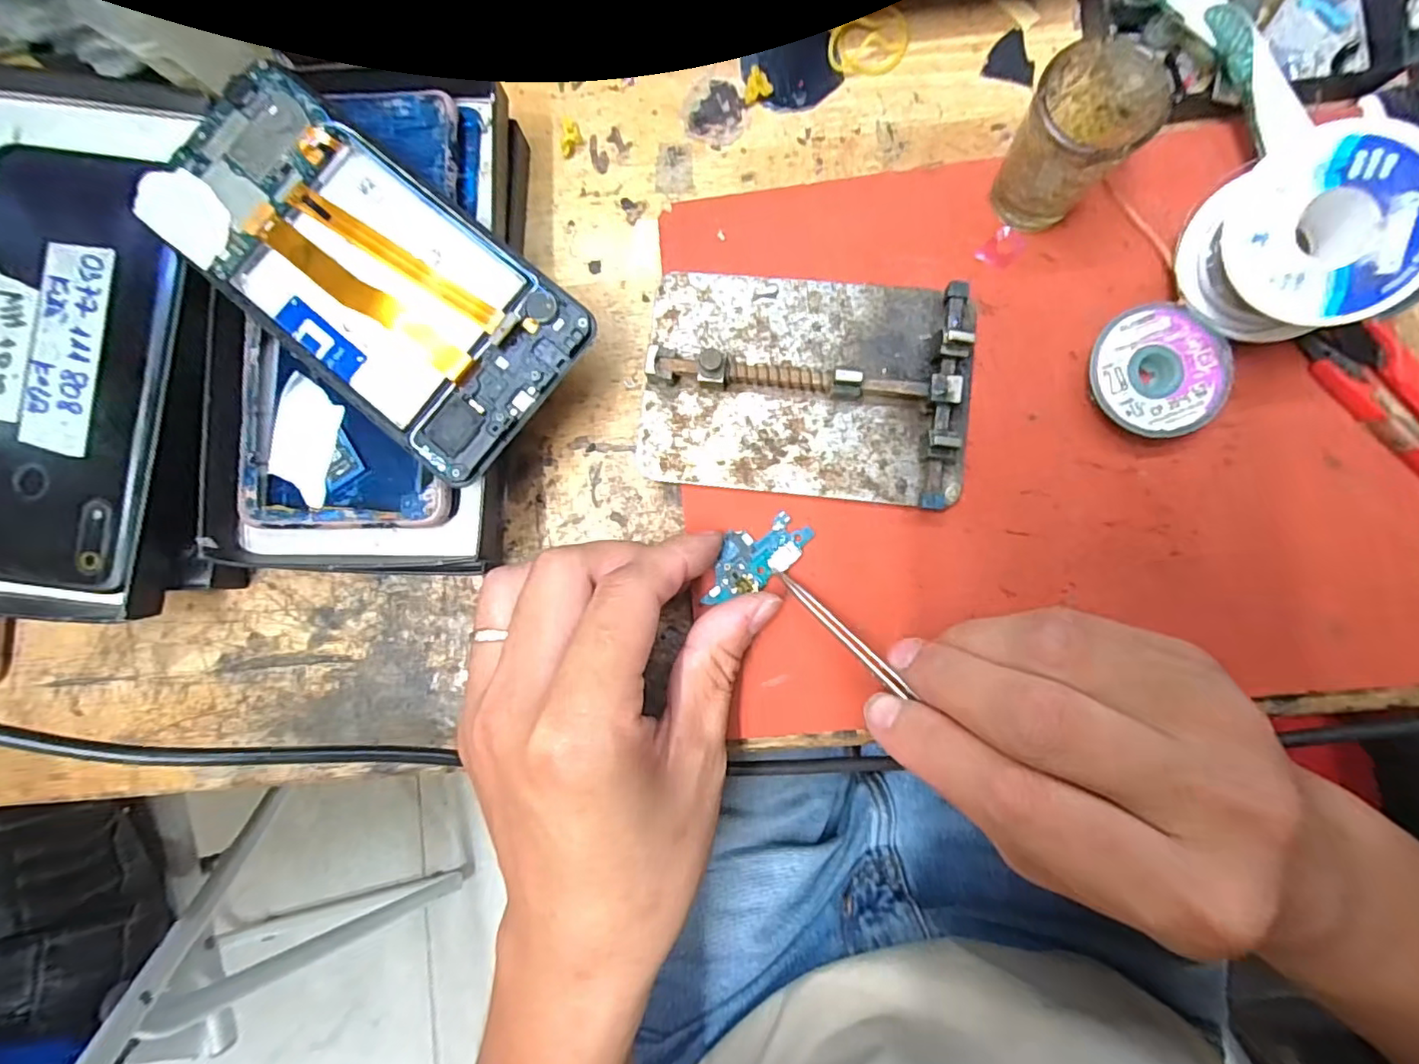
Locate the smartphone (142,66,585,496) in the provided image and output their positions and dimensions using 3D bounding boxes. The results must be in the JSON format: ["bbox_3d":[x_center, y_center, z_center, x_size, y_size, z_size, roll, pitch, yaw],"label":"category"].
[{"bbox_3d":[-0.115,-0.086,0.198,0.146,0.013,0.071,39,90,6],"label":"smartphone"}]

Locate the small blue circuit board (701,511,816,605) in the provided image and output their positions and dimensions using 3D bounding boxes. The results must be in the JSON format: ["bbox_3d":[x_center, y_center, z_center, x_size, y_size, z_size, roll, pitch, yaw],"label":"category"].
[{"bbox_3d":[0.015,0.009,0.218,0.045,0.005,0.021,-35,85,-1],"label":"small blue circuit board"}]

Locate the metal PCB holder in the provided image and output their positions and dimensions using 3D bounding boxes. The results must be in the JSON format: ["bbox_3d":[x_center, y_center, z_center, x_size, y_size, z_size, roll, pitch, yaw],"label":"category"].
[{"bbox_3d":[0.035,-0.054,0.213,0.113,0.019,0.078,7,87,5],"label":"metal PCB holder"}]

